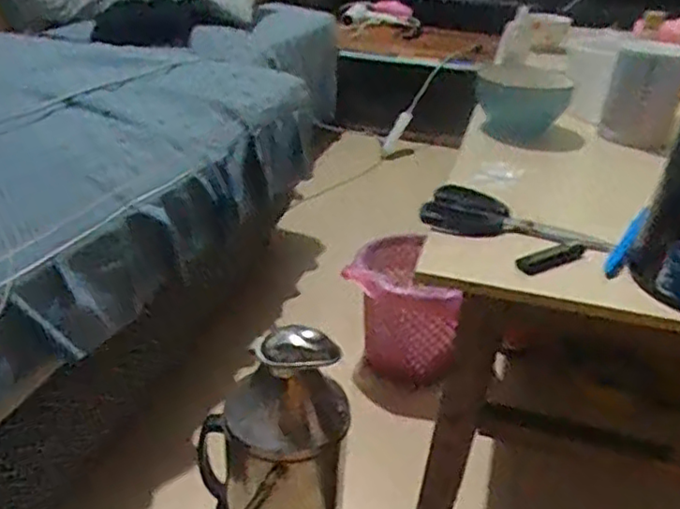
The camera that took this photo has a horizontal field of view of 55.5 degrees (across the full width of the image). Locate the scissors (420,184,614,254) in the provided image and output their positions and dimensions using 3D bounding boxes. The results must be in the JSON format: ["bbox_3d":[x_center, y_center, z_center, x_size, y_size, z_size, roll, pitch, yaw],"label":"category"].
[{"bbox_3d":[0.182,-0.040,0.674,0.183,0.021,0.079,11,30,13],"label":"scissors"}]

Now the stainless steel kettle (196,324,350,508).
[{"bbox_3d":[-0.079,0.273,0.794,0.164,0.390,0.118,-5,30,-15],"label":"stainless steel kettle"}]

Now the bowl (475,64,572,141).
[{"bbox_3d":[0.261,-0.229,0.967,0.127,0.079,0.148,7,29,5],"label":"bowl"}]

